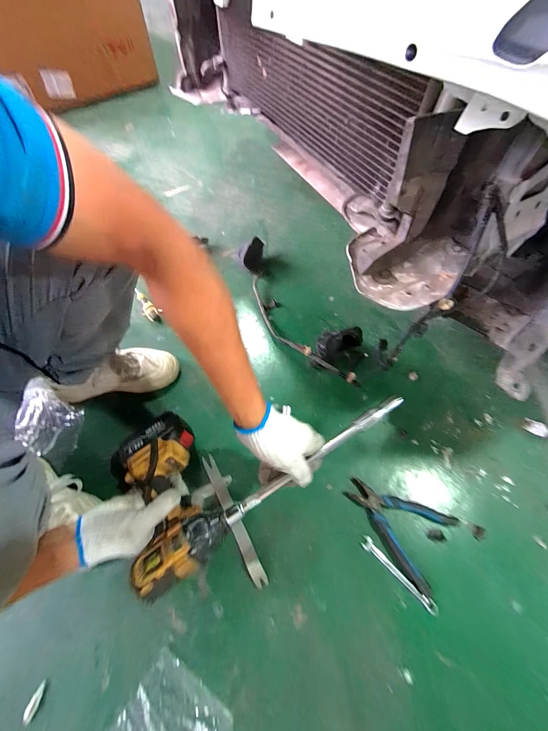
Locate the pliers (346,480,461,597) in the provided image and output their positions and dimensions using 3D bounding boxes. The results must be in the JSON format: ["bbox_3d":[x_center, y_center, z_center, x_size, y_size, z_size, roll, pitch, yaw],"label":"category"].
[{"bbox_3d":[0.217,0.278,0.470,0.179,0.018,0.129,35,67,17],"label":"pliers"}]

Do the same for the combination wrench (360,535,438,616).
[{"bbox_3d":[0.208,0.348,0.439,0.136,0.014,0.021,40,69,19],"label":"combination wrench"}]

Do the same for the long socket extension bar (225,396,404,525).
[{"bbox_3d":[0.065,0.129,0.380,0.305,0.019,0.018,-32,67,-10],"label":"long socket extension bar"}]

